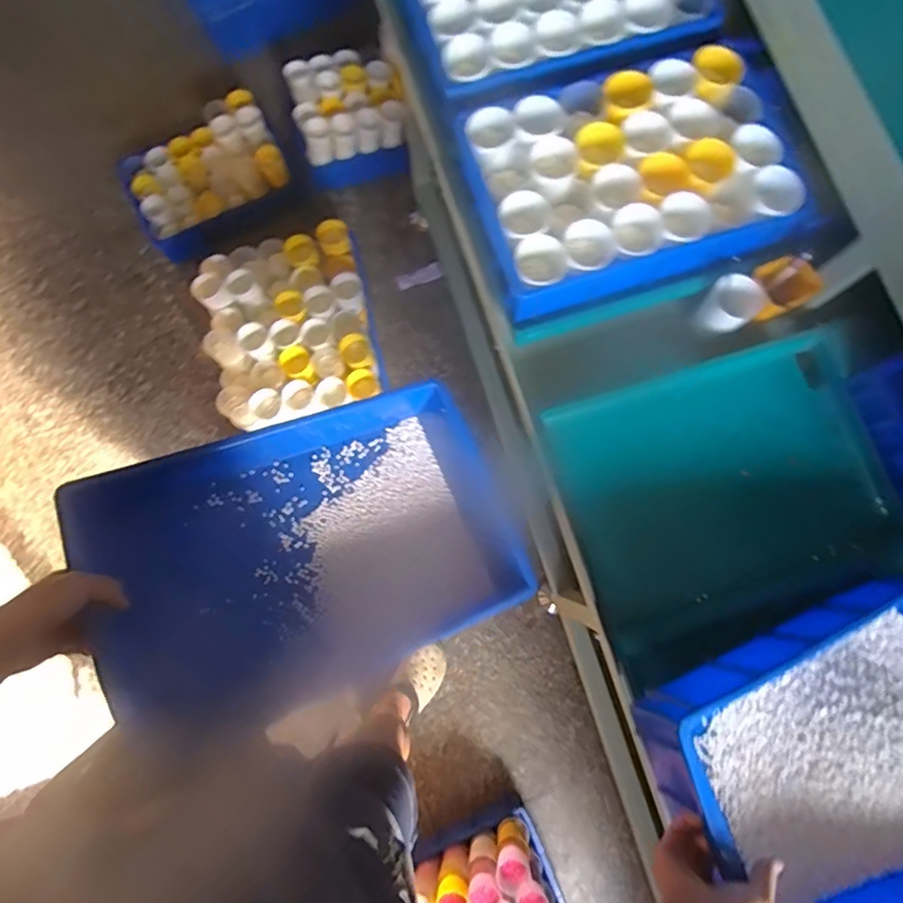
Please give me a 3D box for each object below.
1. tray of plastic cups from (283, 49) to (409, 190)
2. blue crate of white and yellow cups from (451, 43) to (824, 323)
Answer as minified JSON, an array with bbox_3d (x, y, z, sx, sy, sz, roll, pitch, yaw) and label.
[{"bbox_3d":[-0.256,-0.842,1.371,0.277,0.150,0.258,-8,80,-2],"label":"tray of plastic cups"},{"bbox_3d":[0.240,-0.364,0.722,0.427,0.103,0.281,-17,80,-4],"label":"blue crate of white and yellow cups"}]

